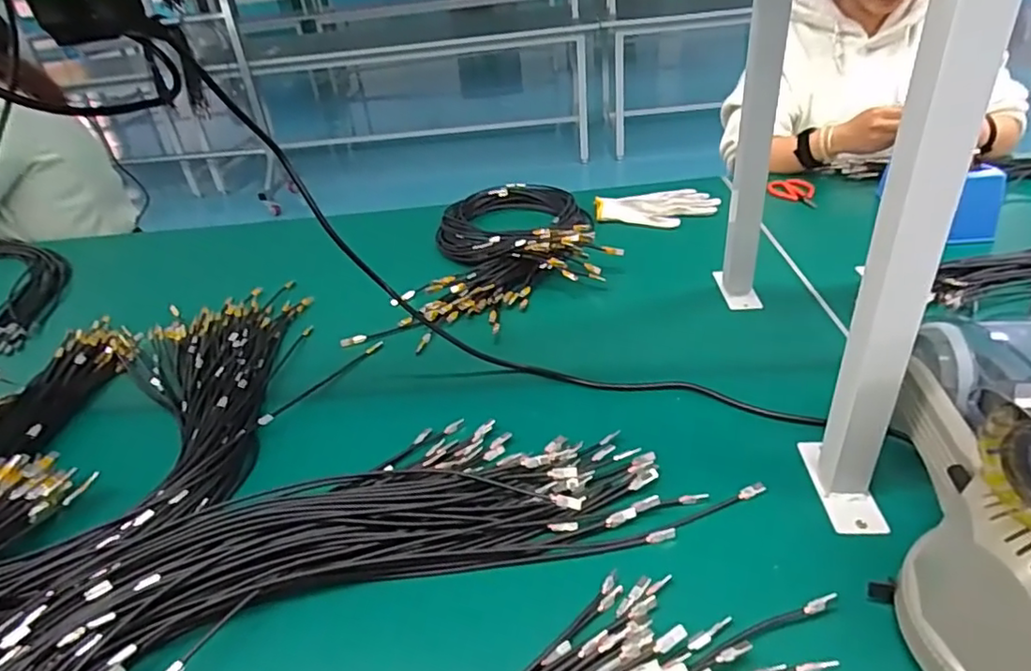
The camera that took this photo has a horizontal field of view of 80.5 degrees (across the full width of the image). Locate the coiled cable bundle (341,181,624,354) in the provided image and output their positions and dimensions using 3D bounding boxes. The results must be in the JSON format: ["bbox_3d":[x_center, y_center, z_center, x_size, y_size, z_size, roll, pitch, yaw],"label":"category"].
[{"bbox_3d":[-0.006,-0.140,0.914,0.310,0.061,0.497,4,34,18],"label":"coiled cable bundle"}]

